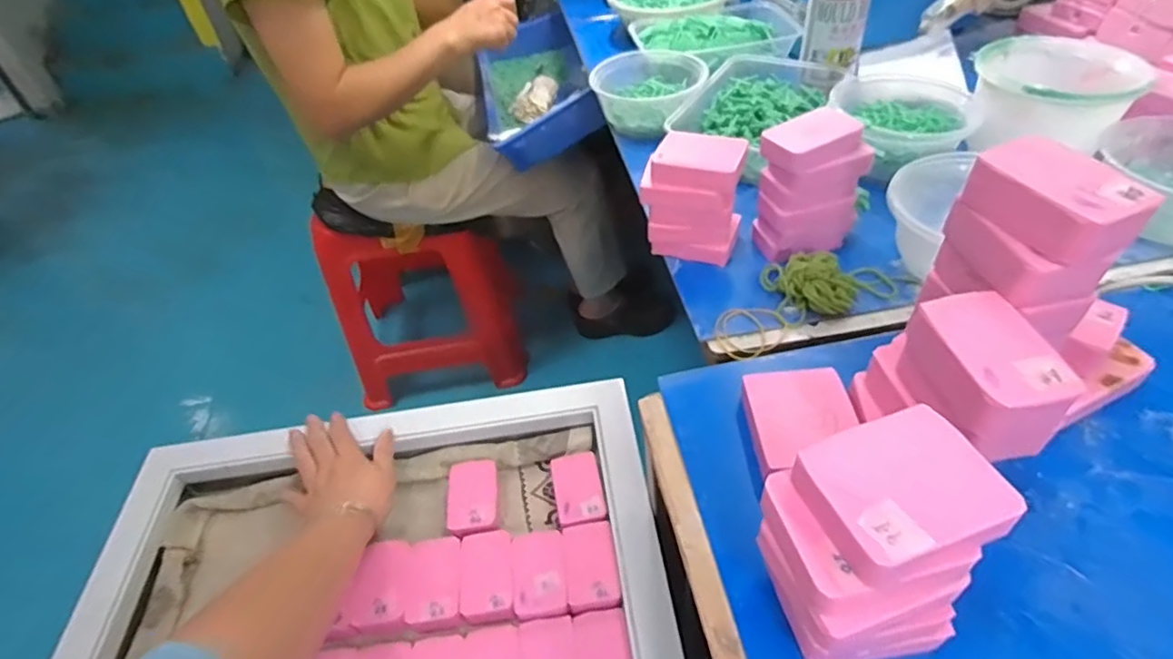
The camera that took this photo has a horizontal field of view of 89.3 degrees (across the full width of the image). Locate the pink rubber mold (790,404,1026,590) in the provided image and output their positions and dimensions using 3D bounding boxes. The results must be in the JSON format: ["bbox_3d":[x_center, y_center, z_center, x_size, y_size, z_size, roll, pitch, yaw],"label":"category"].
[{"bbox_3d":[0.131,0.068,0.249,0.070,0.023,0.059,-19,47,-12],"label":"pink rubber mold"}]

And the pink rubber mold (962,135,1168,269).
[{"bbox_3d":[0.236,-0.067,0.300,0.047,0.028,0.066,-15,47,-8],"label":"pink rubber mold"}]

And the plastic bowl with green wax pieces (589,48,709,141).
[{"bbox_3d":[0.075,-0.285,0.718,0.133,0.049,0.149,5,47,11],"label":"plastic bowl with green wax pieces"}]

